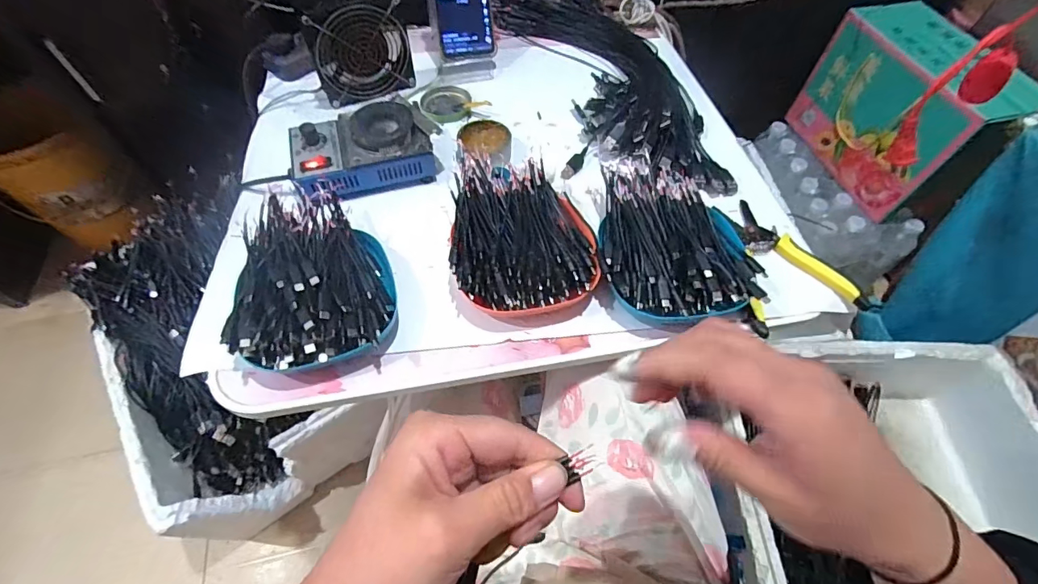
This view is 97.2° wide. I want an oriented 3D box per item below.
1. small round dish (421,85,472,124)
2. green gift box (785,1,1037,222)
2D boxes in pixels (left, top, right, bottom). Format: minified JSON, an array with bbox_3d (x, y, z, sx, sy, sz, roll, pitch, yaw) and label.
[{"bbox_3d":[-0.097,-0.252,0.617,0.064,0.013,0.075,-29,63,-17],"label":"small round dish"},{"bbox_3d":[0.713,-0.342,0.870,0.141,0.234,0.325,-10,59,-6],"label":"green gift box"}]

